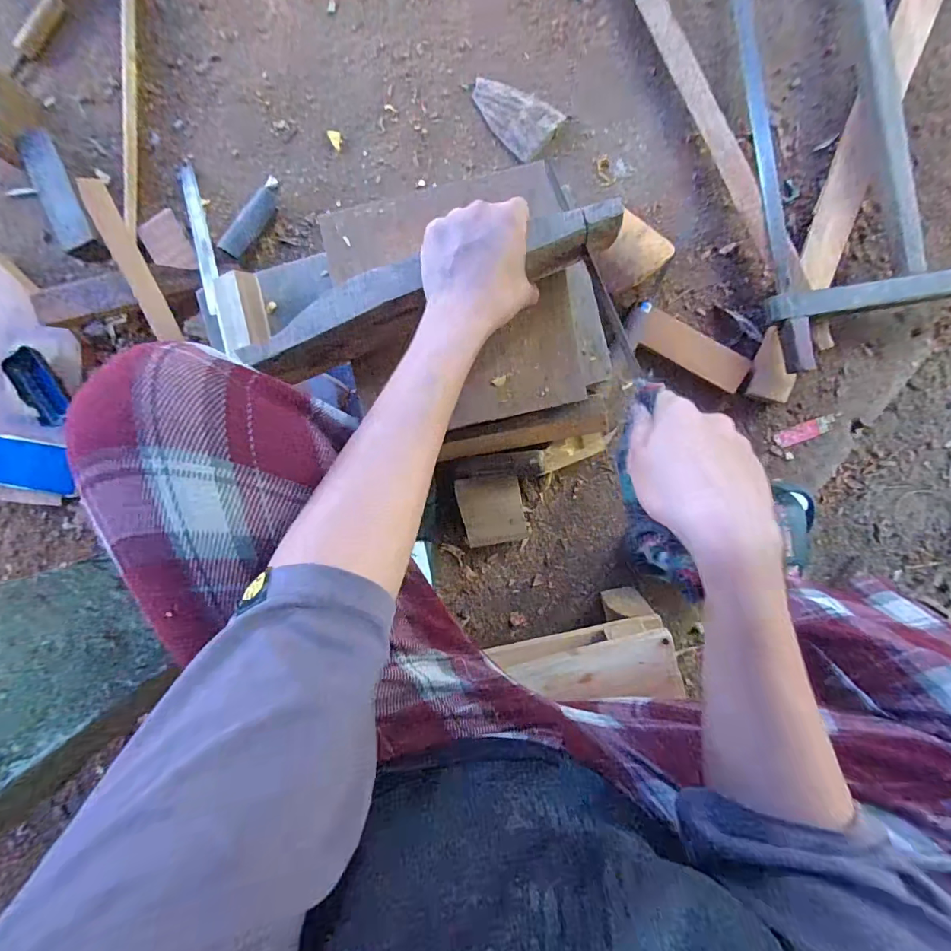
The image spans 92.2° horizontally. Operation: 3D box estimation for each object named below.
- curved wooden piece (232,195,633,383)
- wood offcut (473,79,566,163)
[{"bbox_3d":[-0.037,-0.151,0.378,0.308,0.053,0.048,-18,93,5],"label":"curved wooden piece"},{"bbox_3d":[0.050,-0.502,0.634,0.127,0.018,0.078,38,94,-1],"label":"wood offcut"}]

